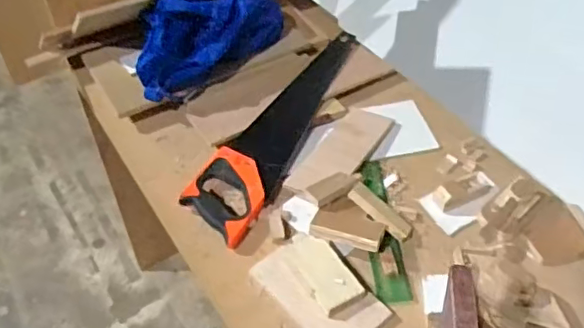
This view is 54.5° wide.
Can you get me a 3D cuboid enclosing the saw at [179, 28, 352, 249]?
[{"bbox_3d":[-0.008,-0.087,0.995,0.112,0.030,0.544,20,51,19],"label":"saw"}]

